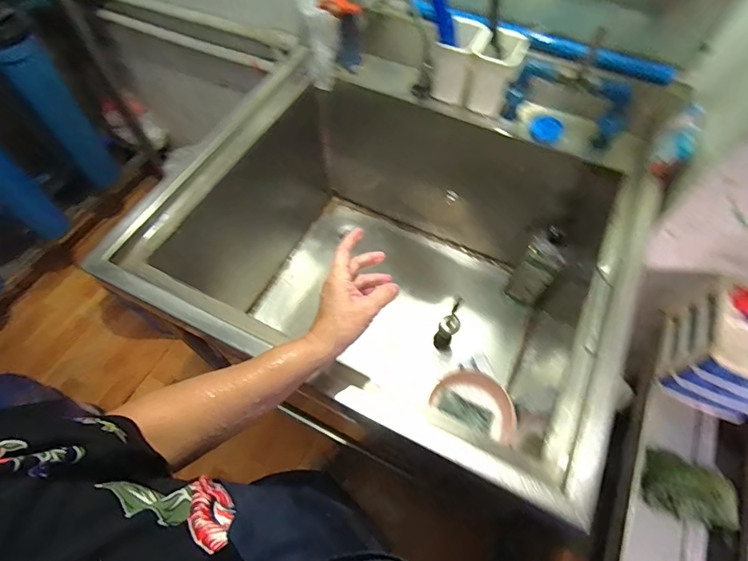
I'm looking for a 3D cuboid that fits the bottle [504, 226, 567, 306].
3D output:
[{"bbox_3d":[0.354,-0.031,0.904,0.084,0.227,0.059,35,67,18],"label":"bottle"}]

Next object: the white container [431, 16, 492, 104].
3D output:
[{"bbox_3d":[0.152,-0.395,0.769,0.082,0.119,0.082,16,62,9],"label":"white container"}]

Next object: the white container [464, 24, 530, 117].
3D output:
[{"bbox_3d":[0.214,-0.367,0.747,0.075,0.115,0.078,25,64,14],"label":"white container"}]

